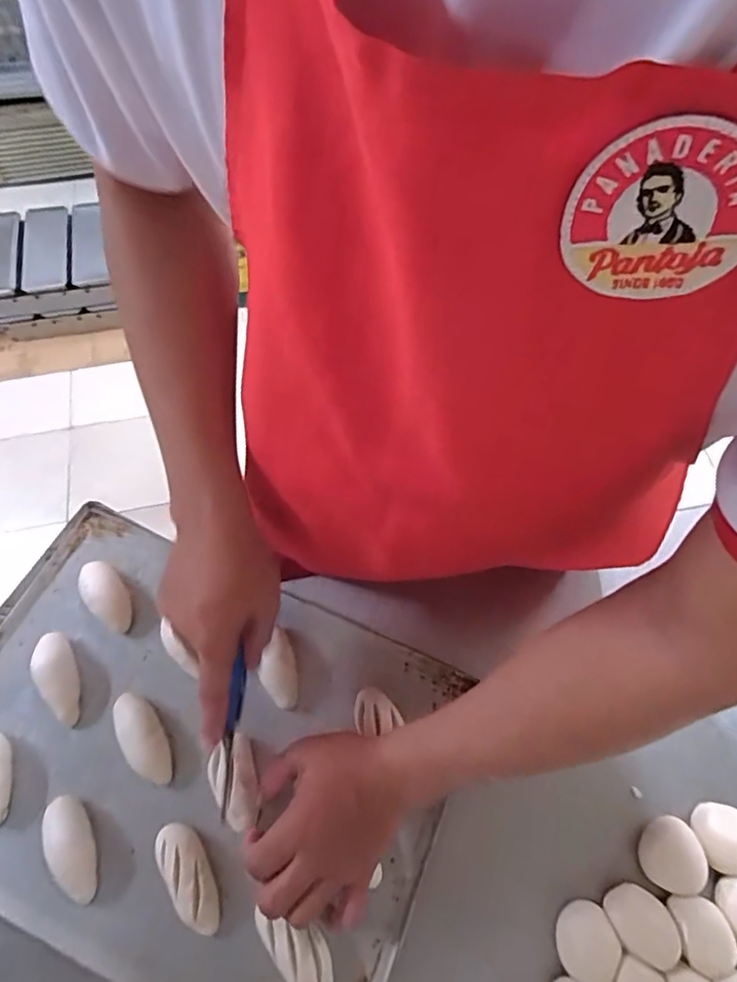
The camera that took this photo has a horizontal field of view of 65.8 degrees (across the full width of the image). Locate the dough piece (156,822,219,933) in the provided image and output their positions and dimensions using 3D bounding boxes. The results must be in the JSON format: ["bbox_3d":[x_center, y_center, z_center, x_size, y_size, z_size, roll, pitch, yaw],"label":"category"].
[{"bbox_3d":[-0.145,0.312,0.461,0.033,0.021,0.085,-29,67,-13],"label":"dough piece"}]

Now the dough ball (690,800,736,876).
[{"bbox_3d":[0.308,0.299,0.493,0.052,0.026,0.052,0,64,1],"label":"dough ball"}]

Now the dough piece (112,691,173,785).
[{"bbox_3d":[-0.200,0.219,0.510,0.035,0.021,0.083,-28,67,-12],"label":"dough piece"}]

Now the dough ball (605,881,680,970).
[{"bbox_3d":[0.219,0.348,0.459,0.057,0.022,0.044,26,67,13],"label":"dough ball"}]

